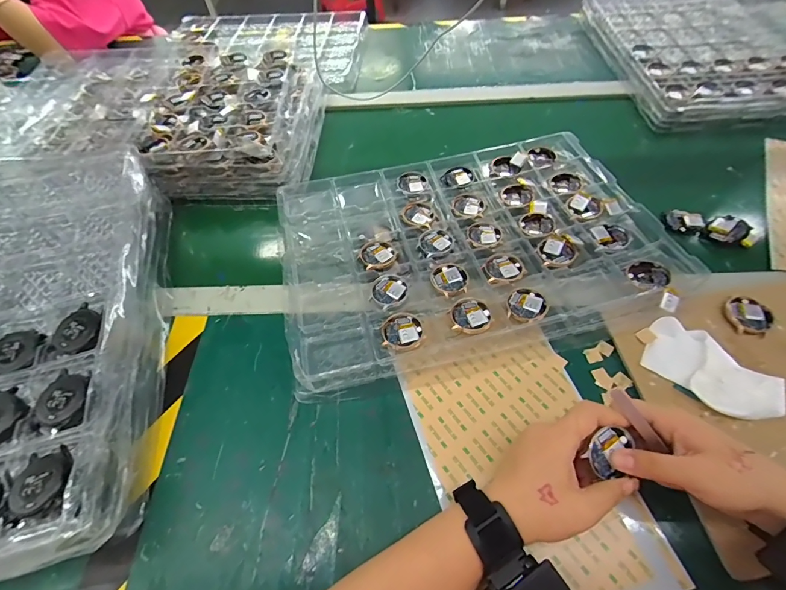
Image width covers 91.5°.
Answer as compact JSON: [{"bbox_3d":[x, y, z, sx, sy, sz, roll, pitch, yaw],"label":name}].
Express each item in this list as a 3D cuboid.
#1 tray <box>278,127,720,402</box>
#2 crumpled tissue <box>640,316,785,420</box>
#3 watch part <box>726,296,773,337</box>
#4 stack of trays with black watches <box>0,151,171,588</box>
[{"bbox_3d":[0.087,-0.073,0.492,0.449,0.051,0.317,-13,56,-5],"label":"tray"},{"bbox_3d":[0.316,0.074,0.377,0.120,0.013,0.067,35,64,23],"label":"crumpled tissue"},{"bbox_3d":[0.382,0.023,0.412,0.040,0.012,0.043,-1,56,2],"label":"watch part"},{"bbox_3d":[-0.425,0.029,0.406,0.311,0.081,0.489,-15,56,-7],"label":"stack of trays with black watches"}]

